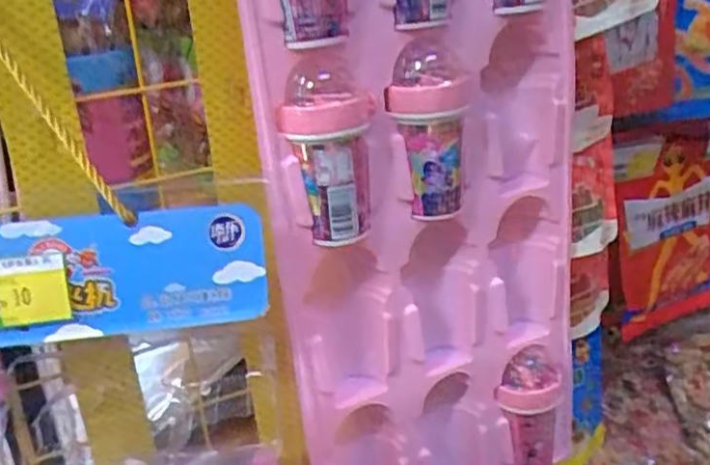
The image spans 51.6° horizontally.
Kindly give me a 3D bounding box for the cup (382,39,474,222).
[{"bbox_3d":[0.048,-0.065,0.480,0.051,0.108,0.045,-4,22,1],"label":"cup"}]

